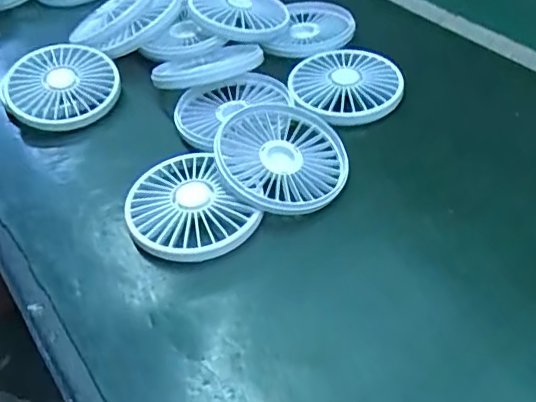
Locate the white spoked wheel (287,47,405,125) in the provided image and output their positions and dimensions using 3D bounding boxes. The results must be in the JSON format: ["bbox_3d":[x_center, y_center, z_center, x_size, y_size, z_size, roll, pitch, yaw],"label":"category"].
[{"bbox_3d":[0.062,-0.094,0.460,0.087,0.018,0.088,-2,45,2],"label":"white spoked wheel"}]

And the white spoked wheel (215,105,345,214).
[{"bbox_3d":[0.010,-0.030,0.391,0.091,0.015,0.091,8,53,-11],"label":"white spoked wheel"}]

